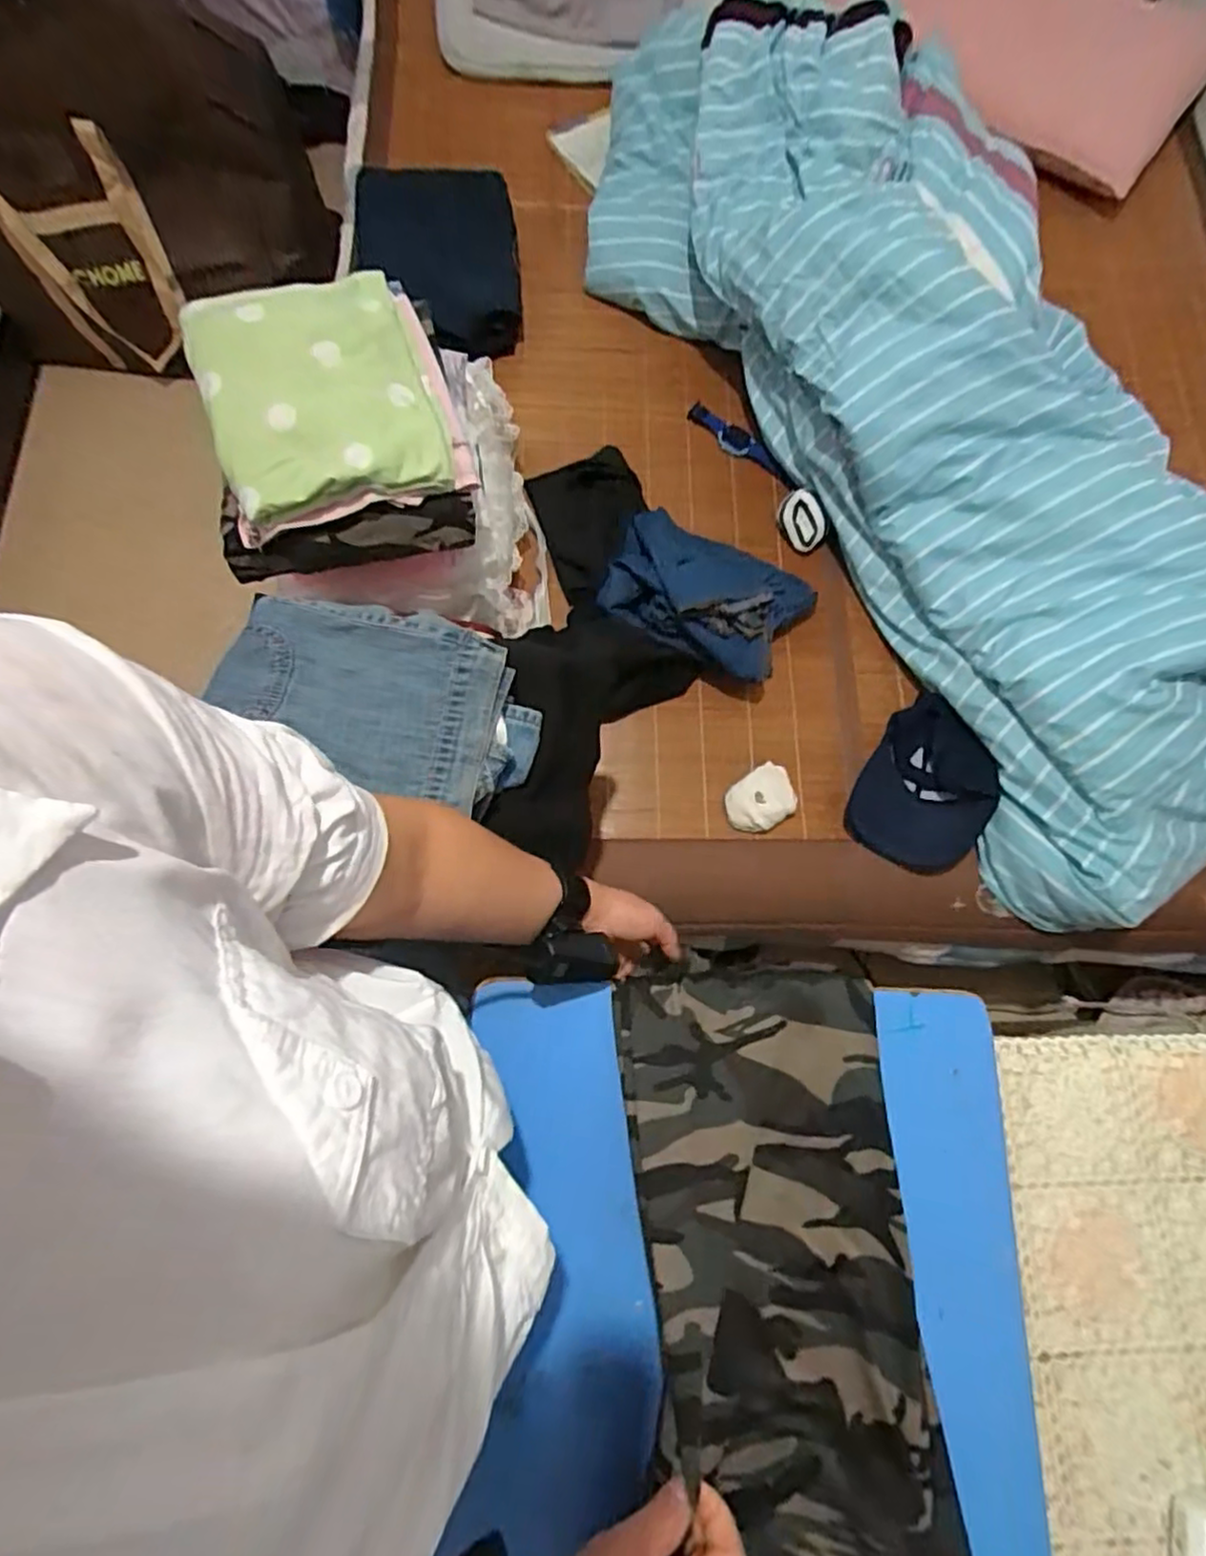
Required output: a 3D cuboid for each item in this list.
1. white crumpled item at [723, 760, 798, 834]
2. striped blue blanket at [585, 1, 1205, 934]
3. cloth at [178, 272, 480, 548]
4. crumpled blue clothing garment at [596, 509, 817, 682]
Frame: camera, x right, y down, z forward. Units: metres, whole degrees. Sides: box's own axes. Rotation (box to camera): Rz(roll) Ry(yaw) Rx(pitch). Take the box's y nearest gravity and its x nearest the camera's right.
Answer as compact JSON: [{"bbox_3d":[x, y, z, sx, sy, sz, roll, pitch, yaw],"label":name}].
[{"bbox_3d":[0.210,0.028,0.914,0.100,0.036,0.078,-34,78,-9],"label":"white crumpled item"},{"bbox_3d":[0.466,-0.571,0.957,0.585,0.263,1.477,-27,77,-8],"label":"striped blue blanket"},{"bbox_3d":[-0.292,-0.415,0.731,0.241,0.077,0.271,-18,76,-6],"label":"cloth"},{"bbox_3d":[0.142,-0.258,0.947,0.275,0.122,0.211,25,76,6],"label":"crumpled blue clothing garment"}]

